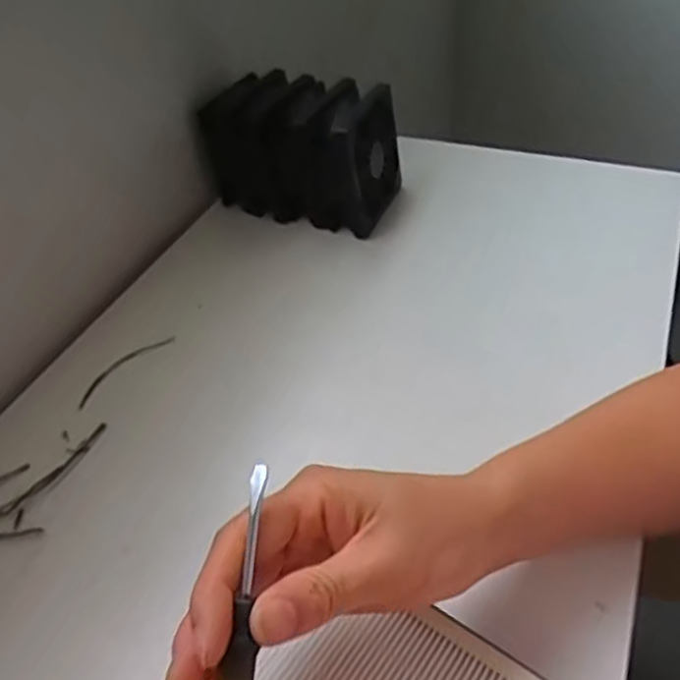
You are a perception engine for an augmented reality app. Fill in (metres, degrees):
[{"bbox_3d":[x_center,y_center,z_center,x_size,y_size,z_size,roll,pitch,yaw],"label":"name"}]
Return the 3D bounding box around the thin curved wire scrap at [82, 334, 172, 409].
[{"bbox_3d":[-0.151,0.018,0.482,0.015,0.004,0.081,27,50,29],"label":"thin curved wire scrap"}]

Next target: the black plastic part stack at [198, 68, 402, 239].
[{"bbox_3d":[-0.033,-0.161,0.597,0.152,0.107,0.090,13,45,19],"label":"black plastic part stack"}]

